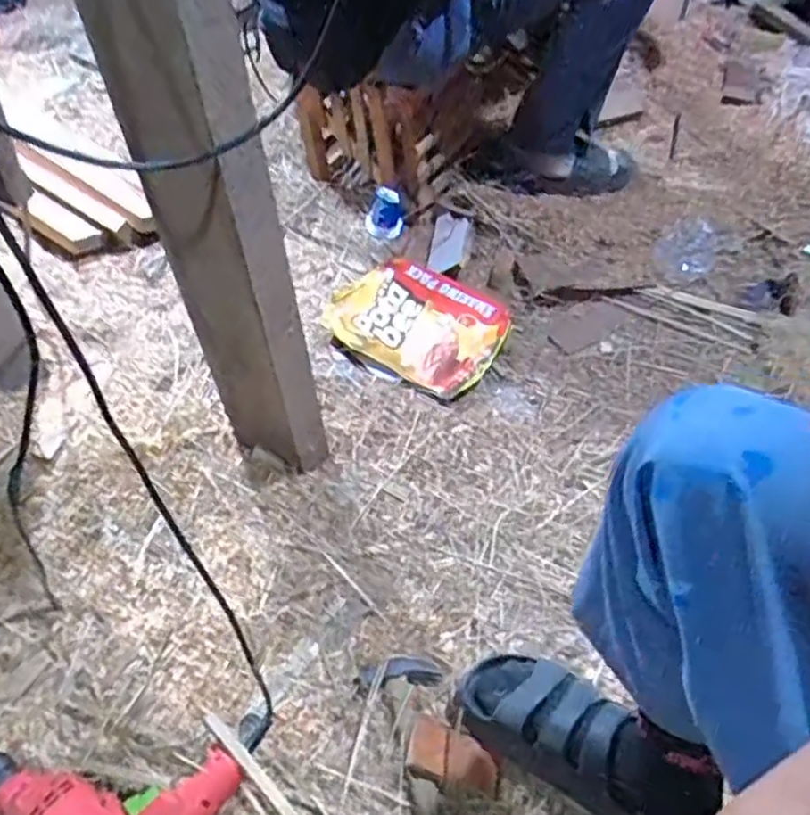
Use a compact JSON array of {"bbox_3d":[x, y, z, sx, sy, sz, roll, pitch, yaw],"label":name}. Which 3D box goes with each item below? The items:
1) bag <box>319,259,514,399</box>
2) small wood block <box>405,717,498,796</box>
[{"bbox_3d":[0.016,-0.146,1.178,0.302,0.041,0.226,27,53,22],"label":"bag"},{"bbox_3d":[0.049,0.358,0.730,0.092,0.022,0.056,14,49,11],"label":"small wood block"}]

